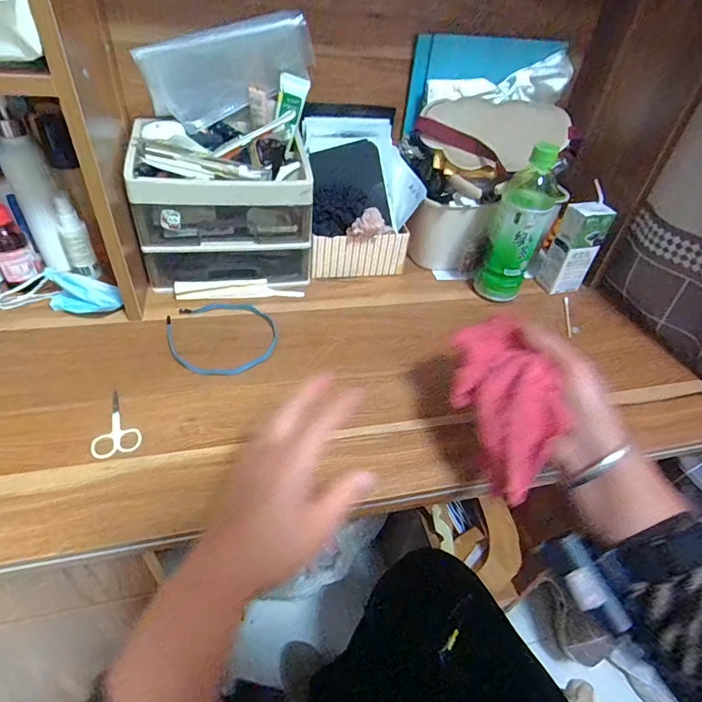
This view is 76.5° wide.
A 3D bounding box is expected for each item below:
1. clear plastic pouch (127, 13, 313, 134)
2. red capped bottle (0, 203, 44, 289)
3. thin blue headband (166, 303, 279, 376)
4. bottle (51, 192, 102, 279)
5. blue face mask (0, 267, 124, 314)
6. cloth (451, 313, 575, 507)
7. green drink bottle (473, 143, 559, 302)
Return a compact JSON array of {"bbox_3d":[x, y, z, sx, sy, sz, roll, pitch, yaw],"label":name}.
[{"bbox_3d":[-0.145,-0.338,0.547,0.200,0.099,0.015,-15,69,-4],"label":"clear plastic pouch"},{"bbox_3d":[-0.414,-0.127,0.540,0.042,0.088,0.032,-26,52,-30],"label":"red capped bottle"},{"bbox_3d":[-0.153,-0.018,0.536,0.124,0.006,0.125,4,43,-3],"label":"thin blue headband"},{"bbox_3d":[-0.349,-0.144,0.565,0.030,0.101,0.028,-29,53,-32],"label":"bottle"},{"bbox_3d":[-0.356,-0.075,0.548,0.143,0.040,0.049,7,43,0],"label":"blue face mask"},{"bbox_3d":[0.132,0.031,0.386,0.066,0.059,0.176,2,59,-6],"label":"cloth"},{"bbox_3d":[0.229,-0.170,0.606,0.067,0.198,0.066,22,45,15],"label":"green drink bottle"}]

